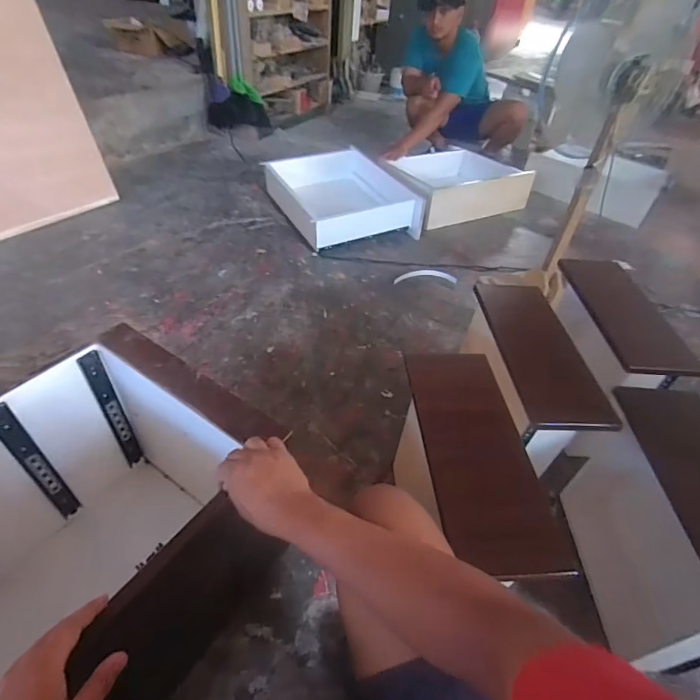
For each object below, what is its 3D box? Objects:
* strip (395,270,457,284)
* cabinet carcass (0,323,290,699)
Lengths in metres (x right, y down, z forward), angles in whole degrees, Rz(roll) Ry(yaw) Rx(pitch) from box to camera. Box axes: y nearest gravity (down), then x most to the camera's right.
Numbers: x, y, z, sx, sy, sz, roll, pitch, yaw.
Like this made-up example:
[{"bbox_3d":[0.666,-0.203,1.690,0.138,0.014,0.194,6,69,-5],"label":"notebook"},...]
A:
[{"bbox_3d":[0.300,-0.303,1.747,0.248,0.014,0.103,0,40,-3],"label":"strip"},{"bbox_3d":[-0.466,0.360,0.727,0.459,0.509,0.585,25,47,21],"label":"cabinet carcass"}]

